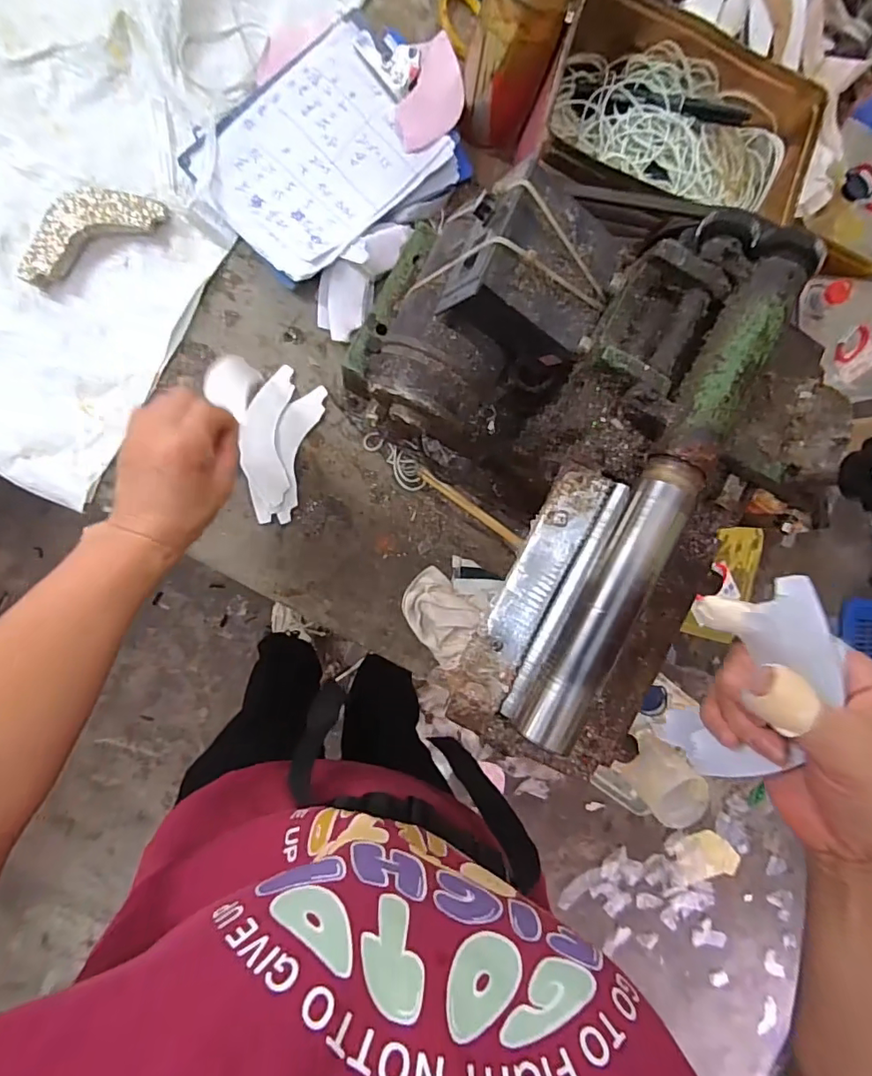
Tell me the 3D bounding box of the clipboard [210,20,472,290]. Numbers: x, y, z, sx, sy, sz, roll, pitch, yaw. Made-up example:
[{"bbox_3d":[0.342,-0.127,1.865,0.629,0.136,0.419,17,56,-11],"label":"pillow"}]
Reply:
[{"bbox_3d":[-0.097,-0.359,0.471,0.226,0.027,0.161,-39,99,-5],"label":"clipboard"}]

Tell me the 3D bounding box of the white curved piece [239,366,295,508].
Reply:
[{"bbox_3d":[-0.166,-0.100,0.495,0.044,0.007,0.131,2,93,-9],"label":"white curved piece"}]

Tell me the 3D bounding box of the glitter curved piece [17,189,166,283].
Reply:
[{"bbox_3d":[-0.312,-0.276,0.450,0.132,0.021,0.044,-34,98,-5],"label":"glitter curved piece"}]

